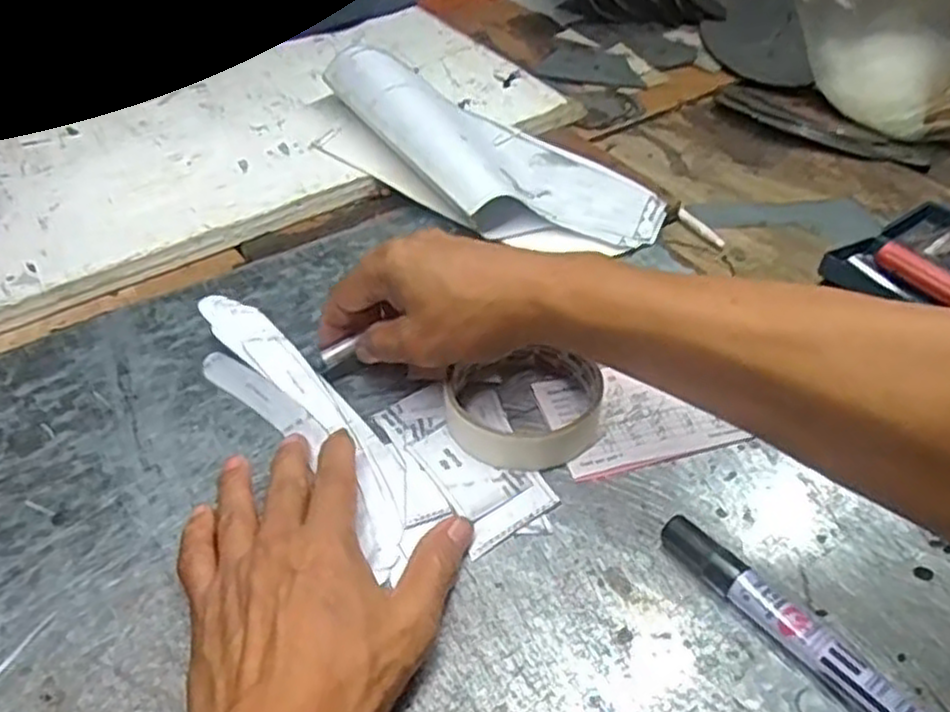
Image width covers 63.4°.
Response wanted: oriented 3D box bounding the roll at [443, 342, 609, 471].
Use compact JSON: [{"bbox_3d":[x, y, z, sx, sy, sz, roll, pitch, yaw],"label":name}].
[{"bbox_3d":[0.032,0.023,0.413,0.092,0.020,0.085,1,45,-1],"label":"roll"}]

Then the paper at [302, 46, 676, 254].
[{"bbox_3d":[0.004,-0.158,0.585,0.150,0.079,0.294,-33,50,-30],"label":"paper"}]

